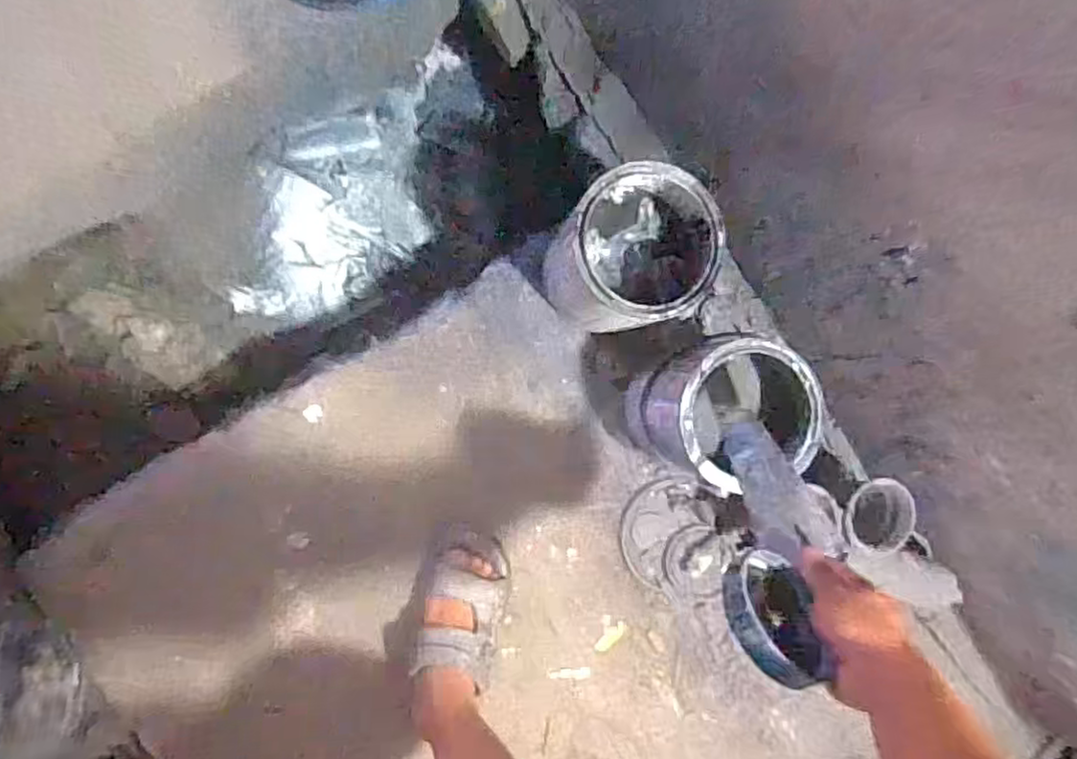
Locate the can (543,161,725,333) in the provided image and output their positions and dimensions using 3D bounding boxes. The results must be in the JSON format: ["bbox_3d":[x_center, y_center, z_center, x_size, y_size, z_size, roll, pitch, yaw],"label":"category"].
[{"bbox_3d":[0.103,-0.145,0.824,0.155,0.186,0.161,0,90,-8],"label":"can"}]

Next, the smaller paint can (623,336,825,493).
[{"bbox_3d":[0.206,0.030,0.839,0.165,0.203,0.155,-14,94,-8],"label":"smaller paint can"}]

